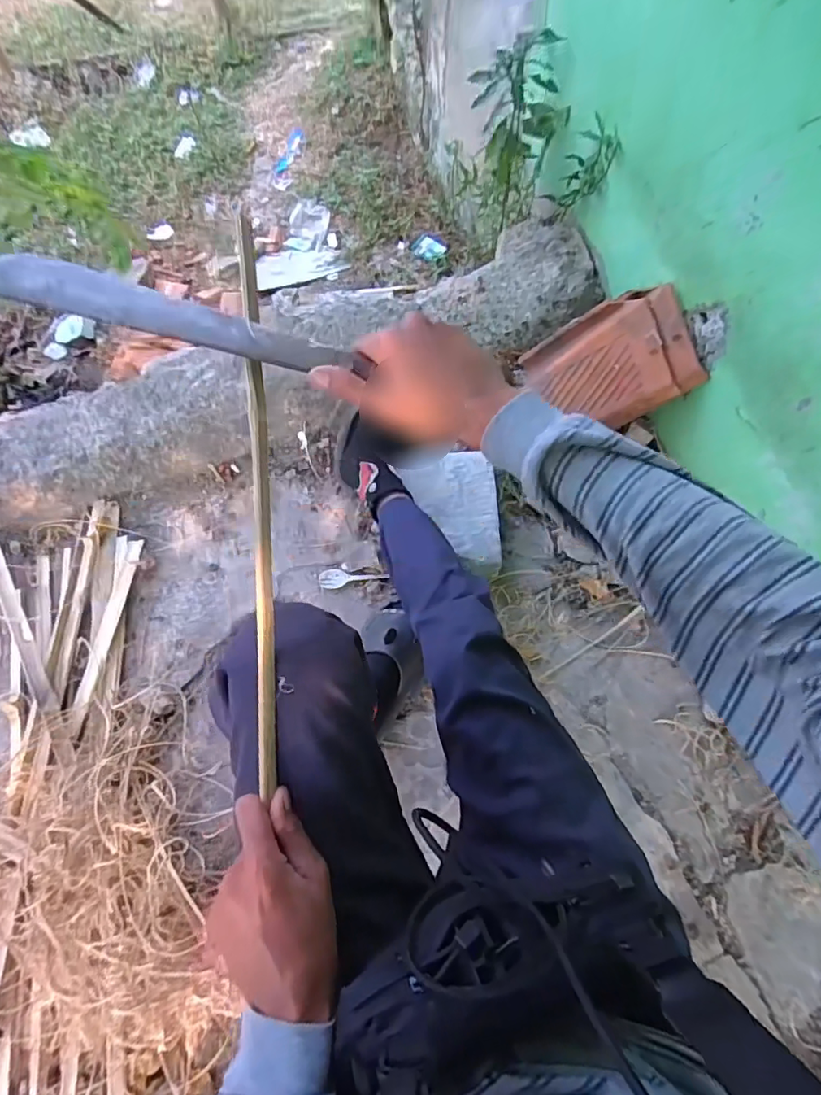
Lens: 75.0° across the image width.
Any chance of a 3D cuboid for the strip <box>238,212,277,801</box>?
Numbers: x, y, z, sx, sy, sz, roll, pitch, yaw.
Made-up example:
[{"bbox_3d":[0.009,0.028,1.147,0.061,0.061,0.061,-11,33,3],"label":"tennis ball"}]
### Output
[{"bbox_3d":[-0.117,-0.043,0.415,0.014,0.011,0.443,-4,85,-2],"label":"strip"}]

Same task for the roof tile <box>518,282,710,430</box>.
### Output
[{"bbox_3d":[0.350,-0.332,0.992,0.051,0.314,0.226,-15,84,-42],"label":"roof tile"}]

